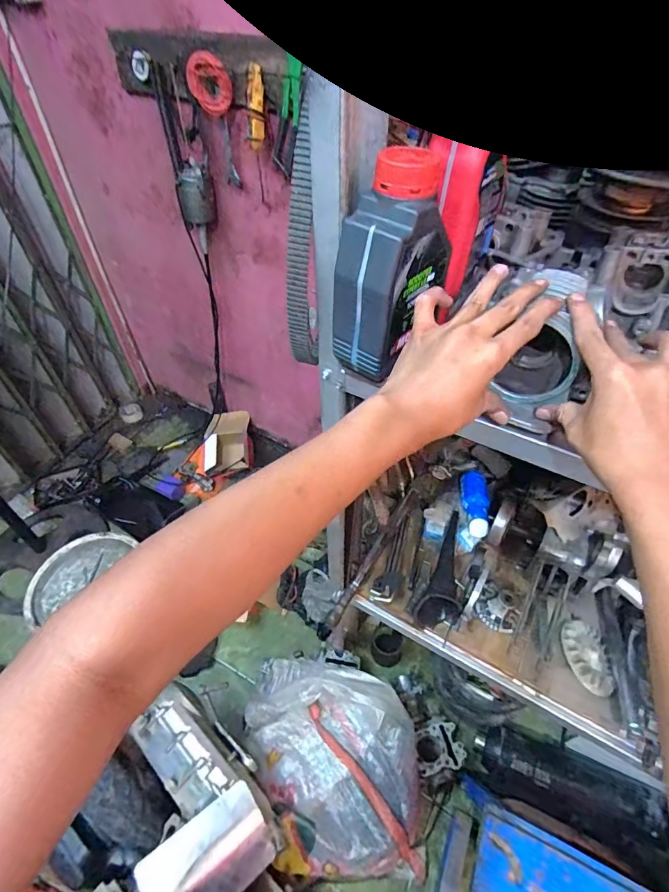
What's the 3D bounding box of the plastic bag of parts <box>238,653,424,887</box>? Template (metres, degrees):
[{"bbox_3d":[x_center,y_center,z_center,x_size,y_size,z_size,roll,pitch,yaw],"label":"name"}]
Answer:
[{"bbox_3d":[-0.006,0.741,1.047,0.397,0.229,0.435,-4,48,-3],"label":"plastic bag of parts"}]

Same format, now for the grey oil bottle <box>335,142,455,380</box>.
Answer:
[{"bbox_3d":[0.057,-0.173,0.418,0.066,0.175,0.117,30,55,25],"label":"grey oil bottle"}]

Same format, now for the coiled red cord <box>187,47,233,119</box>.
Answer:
[{"bbox_3d":[-0.264,-0.769,0.937,0.084,0.105,0.019,-5,48,-4],"label":"coiled red cord"}]

